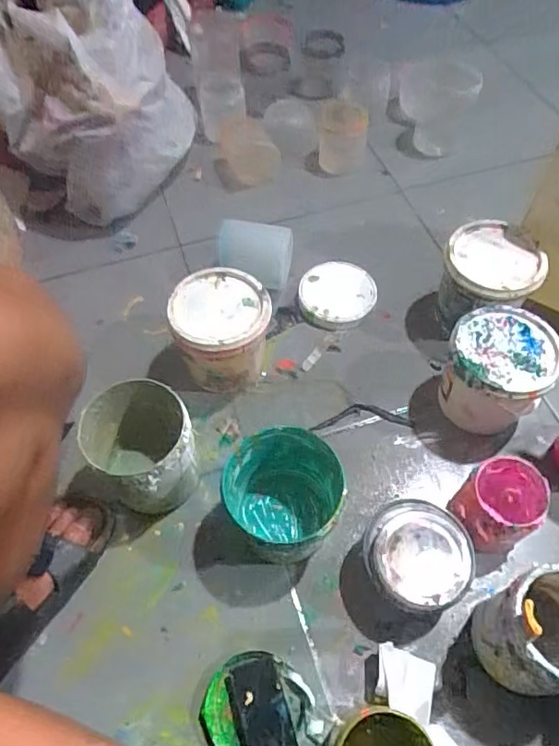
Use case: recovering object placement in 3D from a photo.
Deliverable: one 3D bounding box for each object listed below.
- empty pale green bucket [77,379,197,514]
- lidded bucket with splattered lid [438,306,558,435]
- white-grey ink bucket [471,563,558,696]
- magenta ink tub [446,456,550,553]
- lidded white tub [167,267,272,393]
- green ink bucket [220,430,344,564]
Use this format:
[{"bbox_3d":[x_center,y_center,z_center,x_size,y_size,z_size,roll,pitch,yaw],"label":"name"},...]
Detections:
[{"bbox_3d":[-0.157,0.088,0.636,0.111,0.133,0.121,-1,58,1],"label":"empty pale green bucket"},{"bbox_3d":[0.268,0.002,0.685,0.119,0.124,0.119,-1,58,1],"label":"lidded bucket with splattered lid"},{"bbox_3d":[0.257,0.251,0.526,0.118,0.133,0.100,-28,62,-15],"label":"white-grey ink bucket"},{"bbox_3d":[0.243,0.154,0.613,0.096,0.091,0.087,-40,65,-21],"label":"magenta ink tub"},{"bbox_3d":[-0.073,-0.052,0.721,0.118,0.129,0.117,-1,58,1],"label":"lidded white tub"},{"bbox_3d":[0.007,0.137,0.599,0.128,0.136,0.121,35,65,20],"label":"green ink bucket"}]

